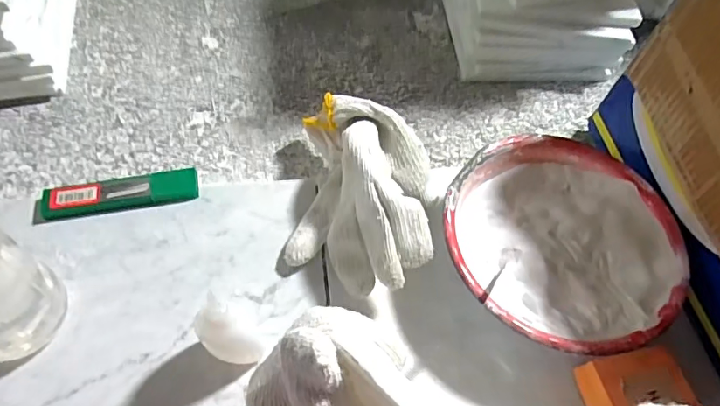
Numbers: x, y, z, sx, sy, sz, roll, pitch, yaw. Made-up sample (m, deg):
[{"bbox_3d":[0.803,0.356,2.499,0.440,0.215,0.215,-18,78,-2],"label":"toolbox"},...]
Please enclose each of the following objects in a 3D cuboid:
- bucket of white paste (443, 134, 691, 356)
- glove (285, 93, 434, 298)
[{"bbox_3d":[0.143,0.035,0.379,0.162,0.057,0.160,2,57,-3],"label":"bucket of white paste"},{"bbox_3d":[0.000,-0.007,0.385,0.105,0.070,0.152,9,57,1],"label":"glove"}]

